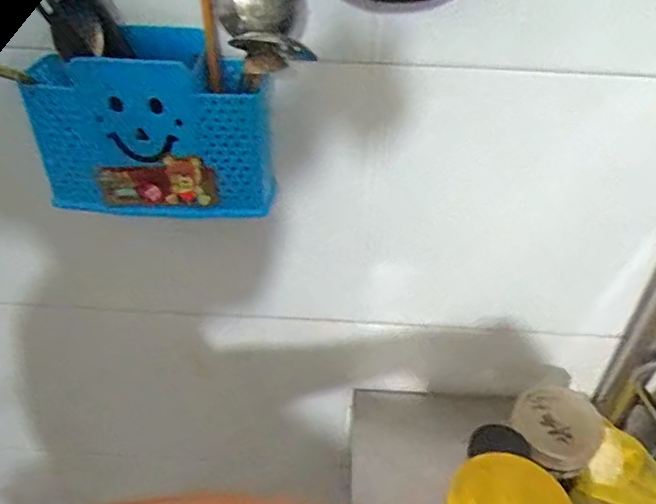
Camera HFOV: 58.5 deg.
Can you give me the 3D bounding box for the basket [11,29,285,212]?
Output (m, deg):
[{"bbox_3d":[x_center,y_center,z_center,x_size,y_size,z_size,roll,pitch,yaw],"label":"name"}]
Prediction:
[{"bbox_3d":[-0.140,-0.104,0.479,0.187,0.136,0.073,1,39,-1],"label":"basket"}]

